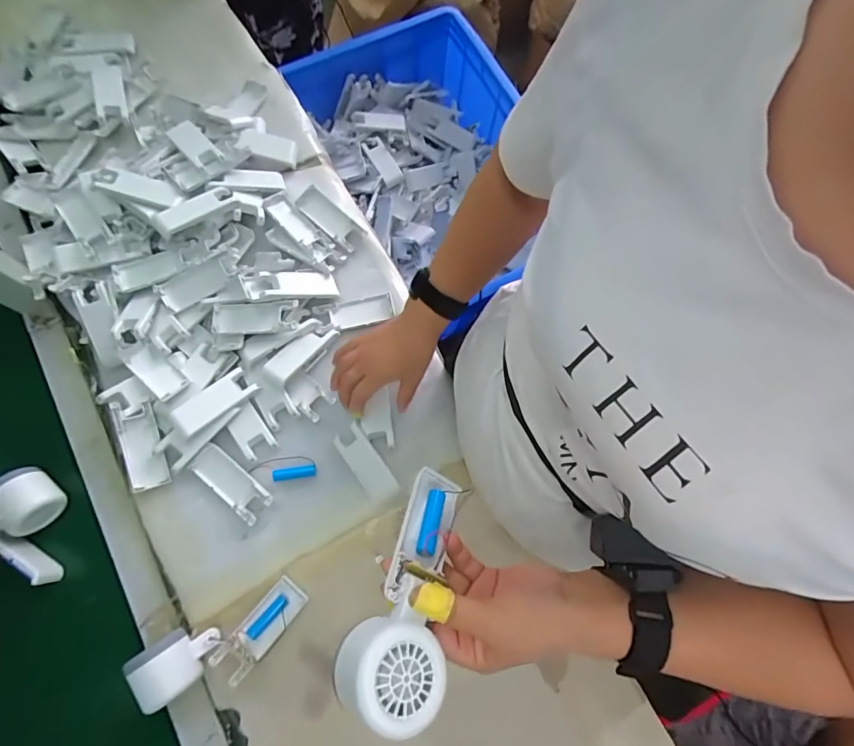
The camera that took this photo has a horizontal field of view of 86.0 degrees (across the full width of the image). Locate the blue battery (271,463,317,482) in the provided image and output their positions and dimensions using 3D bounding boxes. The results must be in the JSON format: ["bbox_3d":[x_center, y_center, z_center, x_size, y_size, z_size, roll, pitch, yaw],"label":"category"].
[{"bbox_3d":[-0.159,0.120,0.548,0.050,0.011,0.015,-12,75,-5],"label":"blue battery"}]

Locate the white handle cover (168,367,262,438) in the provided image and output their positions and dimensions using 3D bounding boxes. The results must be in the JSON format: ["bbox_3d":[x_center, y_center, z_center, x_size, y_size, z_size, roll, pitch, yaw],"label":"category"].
[{"bbox_3d":[-0.251,0.033,0.540,0.038,0.010,0.094,44,61,10],"label":"white handle cover"}]

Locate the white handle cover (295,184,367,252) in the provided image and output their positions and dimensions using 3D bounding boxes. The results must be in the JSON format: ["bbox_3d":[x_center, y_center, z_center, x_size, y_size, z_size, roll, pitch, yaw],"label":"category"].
[{"bbox_3d":[-0.134,-0.217,0.634,0.101,0.020,0.039,38,76,9],"label":"white handle cover"}]

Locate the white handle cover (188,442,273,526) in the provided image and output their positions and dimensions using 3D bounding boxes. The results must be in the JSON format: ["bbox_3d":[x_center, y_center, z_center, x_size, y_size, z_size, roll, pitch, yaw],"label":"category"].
[{"bbox_3d":[-0.230,0.128,0.538,0.101,0.013,0.039,39,77,9],"label":"white handle cover"}]

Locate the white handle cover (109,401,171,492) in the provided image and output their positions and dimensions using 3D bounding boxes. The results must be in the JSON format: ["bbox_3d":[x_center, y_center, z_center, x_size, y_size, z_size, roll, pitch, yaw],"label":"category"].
[{"bbox_3d":[-0.332,0.083,0.529,0.042,0.014,0.102,-18,90,-7],"label":"white handle cover"}]

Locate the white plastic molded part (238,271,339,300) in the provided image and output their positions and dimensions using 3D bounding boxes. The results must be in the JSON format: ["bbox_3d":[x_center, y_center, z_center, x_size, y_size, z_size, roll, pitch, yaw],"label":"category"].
[{"bbox_3d":[-0.173,-0.114,0.586,0.116,0.020,0.037,-7,73,-27],"label":"white plastic molded part"}]

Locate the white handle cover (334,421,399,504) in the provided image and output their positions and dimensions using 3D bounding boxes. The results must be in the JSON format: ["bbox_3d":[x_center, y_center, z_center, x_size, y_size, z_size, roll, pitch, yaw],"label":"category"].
[{"bbox_3d":[-0.074,0.110,0.557,0.043,0.014,0.093,-40,77,16],"label":"white handle cover"}]

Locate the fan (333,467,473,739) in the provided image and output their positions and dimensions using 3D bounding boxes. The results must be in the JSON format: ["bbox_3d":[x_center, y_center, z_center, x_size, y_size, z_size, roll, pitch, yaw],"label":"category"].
[{"bbox_3d":[-0.013,0.145,0.317,0.066,0.039,0.170,14,41,2],"label":"fan"}]

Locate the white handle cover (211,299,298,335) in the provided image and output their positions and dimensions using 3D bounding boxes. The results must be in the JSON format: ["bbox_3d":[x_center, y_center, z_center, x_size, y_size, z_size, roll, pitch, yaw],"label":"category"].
[{"bbox_3d":[-0.214,-0.069,0.571,0.100,0.021,0.041,-2,74,-2],"label":"white handle cover"}]

